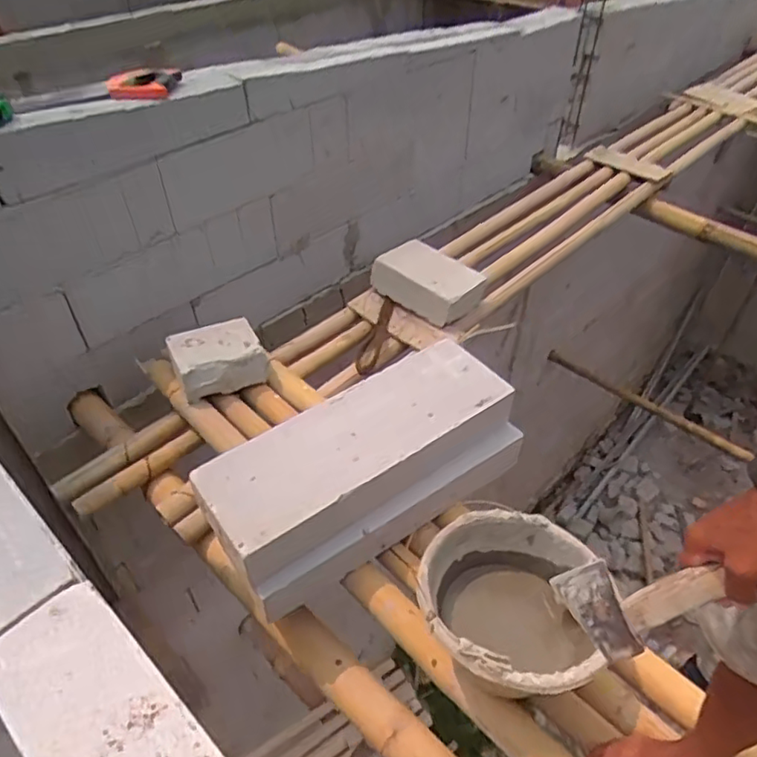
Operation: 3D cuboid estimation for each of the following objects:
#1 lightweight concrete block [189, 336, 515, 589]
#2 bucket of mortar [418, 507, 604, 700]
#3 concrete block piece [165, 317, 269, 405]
[{"bbox_3d":[-0.024,0.124,1.099,0.597,0.094,0.210,-26,49,-25],"label":"lightweight concrete block"},{"bbox_3d":[0.192,0.368,0.933,0.253,0.185,0.256,0,43,0],"label":"bucket of mortar"},{"bbox_3d":[-0.378,-0.050,1.414,0.206,0.106,0.149,-16,45,-16],"label":"concrete block piece"}]

